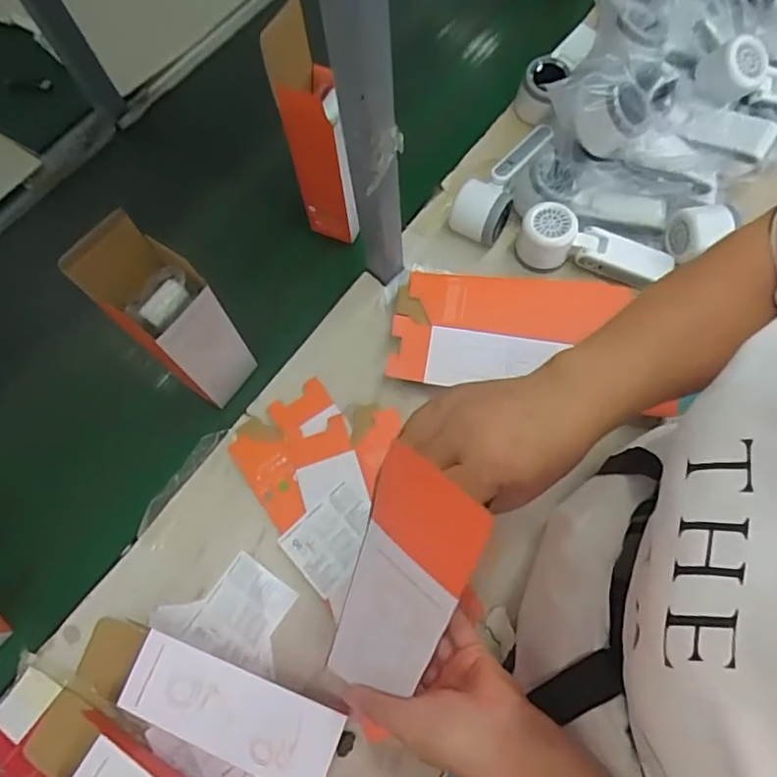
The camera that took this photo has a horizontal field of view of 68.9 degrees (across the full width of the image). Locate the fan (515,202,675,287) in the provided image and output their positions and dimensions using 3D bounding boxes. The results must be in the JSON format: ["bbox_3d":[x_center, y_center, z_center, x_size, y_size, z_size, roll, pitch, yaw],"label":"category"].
[{"bbox_3d":[0.220,-0.148,0.605,0.162,0.049,0.054,16,72,8],"label":"fan"}]

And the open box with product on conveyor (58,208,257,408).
[{"bbox_3d":[-0.186,-0.056,0.500,0.064,0.214,0.069,35,75,13],"label":"open box with product on conveyor"}]

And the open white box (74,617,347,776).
[{"bbox_3d":[-0.154,0.250,0.467,0.240,0.058,0.073,16,72,8],"label":"open white box"}]

